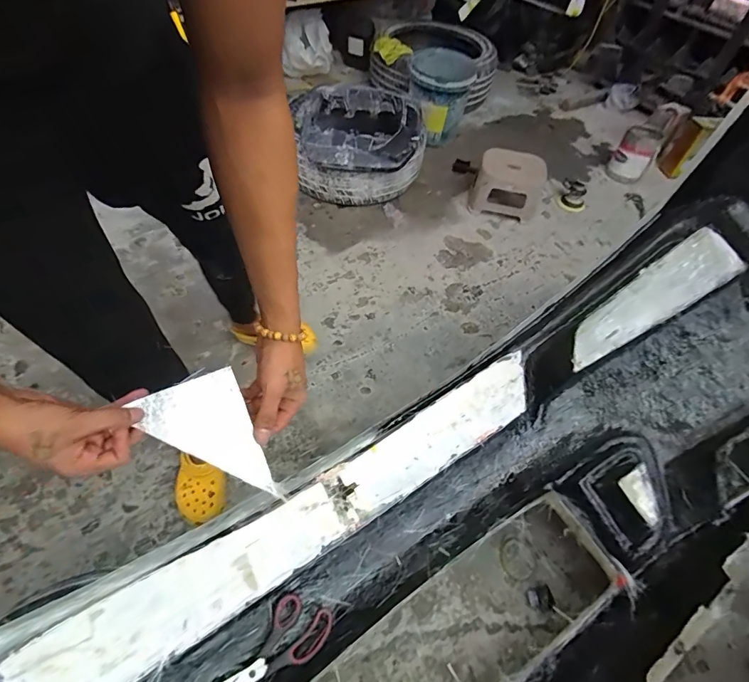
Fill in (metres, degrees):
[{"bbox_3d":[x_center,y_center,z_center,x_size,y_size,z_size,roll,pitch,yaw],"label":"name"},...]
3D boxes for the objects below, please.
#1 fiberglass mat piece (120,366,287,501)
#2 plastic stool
[{"bbox_3d":[-0.186,0.120,0.456,0.099,0.004,0.157,-23,93,-19],"label":"fiberglass mat piece"},{"bbox_3d":[0.558,-0.644,1.668,0.277,0.198,0.312,20,56,8],"label":"plastic stool"}]

